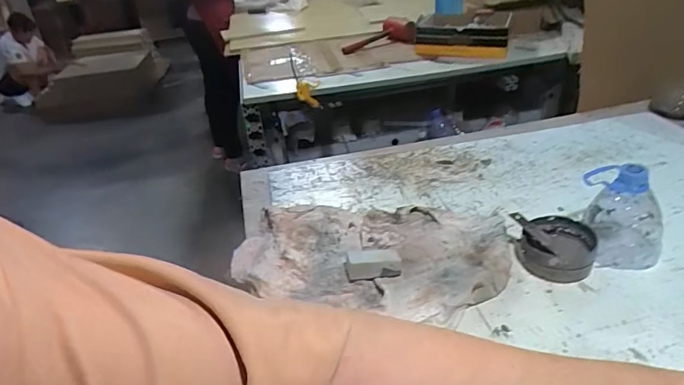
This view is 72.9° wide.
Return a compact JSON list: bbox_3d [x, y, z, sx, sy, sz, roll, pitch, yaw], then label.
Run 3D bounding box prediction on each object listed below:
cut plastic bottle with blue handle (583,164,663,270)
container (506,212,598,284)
[{"bbox_3d":[0.364,0.028,0.600,0.103,0.131,0.079,17,38,33],"label":"cut plastic bottle with blue handle"},{"bbox_3d":[0.283,0.072,0.618,0.093,0.052,0.093,-2,31,7],"label":"container"}]

